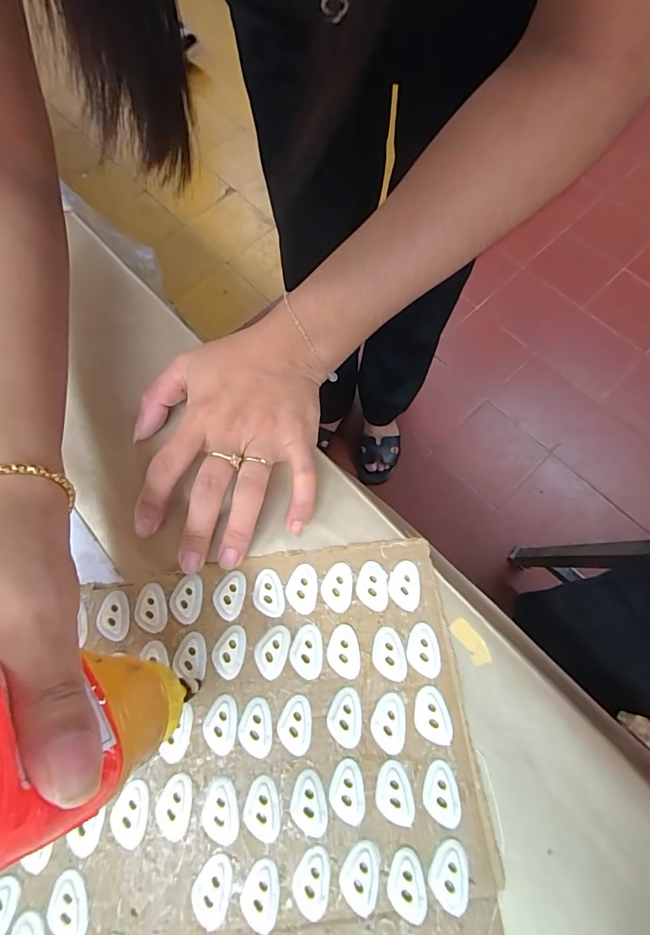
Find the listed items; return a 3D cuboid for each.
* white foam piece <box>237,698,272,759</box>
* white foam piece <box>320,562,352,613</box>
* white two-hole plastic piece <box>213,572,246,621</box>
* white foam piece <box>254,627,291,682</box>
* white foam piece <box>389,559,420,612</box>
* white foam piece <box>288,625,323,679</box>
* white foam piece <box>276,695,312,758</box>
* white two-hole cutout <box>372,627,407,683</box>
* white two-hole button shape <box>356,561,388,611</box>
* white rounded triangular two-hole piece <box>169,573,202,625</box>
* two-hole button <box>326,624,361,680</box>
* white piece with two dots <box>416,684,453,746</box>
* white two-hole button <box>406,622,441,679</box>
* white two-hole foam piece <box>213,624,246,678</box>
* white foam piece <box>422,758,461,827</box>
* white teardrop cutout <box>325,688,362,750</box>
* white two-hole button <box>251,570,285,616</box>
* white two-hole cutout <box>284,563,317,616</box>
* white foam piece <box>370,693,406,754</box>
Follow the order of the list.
[{"bbox_3d":[-0.035,0.132,0.220,0.017,0.004,0.026,2,70,2],"label":"white foam piece"},{"bbox_3d":[0.007,0.067,0.244,0.017,0.004,0.026,3,70,2],"label":"white foam piece"},{"bbox_3d":[-0.054,0.071,0.244,0.016,0.004,0.026,10,71,5],"label":"white two-hole plastic piece"},{"bbox_3d":[-0.029,0.098,0.233,0.017,0.004,0.026,20,72,8],"label":"white foam piece"},{"bbox_3d":[0.045,0.066,0.244,0.017,0.004,0.026,4,70,2],"label":"white foam piece"},{"bbox_3d":[-0.010,0.099,0.233,0.017,0.004,0.026,3,70,2],"label":"white foam piece"},{"bbox_3d":[-0.015,0.131,0.220,0.017,0.004,0.026,2,70,2],"label":"white foam piece"},{"bbox_3d":[0.034,0.100,0.231,0.017,0.004,0.027,-12,70,-3],"label":"white two-hole cutout"},{"bbox_3d":[0.027,0.066,0.245,0.017,0.004,0.026,4,70,2],"label":"white two-hole button shape"},{"bbox_3d":[-0.078,0.073,0.243,0.016,0.004,0.025,0,70,1],"label":"white rounded triangular two-hole piece"},{"bbox_3d":[0.010,0.099,0.232,0.017,0.004,0.026,-2,70,0],"label":"two-hole button"},{"bbox_3d":[0.055,0.127,0.220,0.017,0.004,0.027,-15,71,-4],"label":"white piece with two dots"},{"bbox_3d":[0.053,0.098,0.232,0.017,0.004,0.027,-1,70,1],"label":"white two-hole button"},{"bbox_3d":[-0.052,0.099,0.233,0.017,0.004,0.026,2,70,2],"label":"white two-hole foam piece"},{"bbox_3d":[0.056,0.157,0.208,0.017,0.004,0.026,2,70,2],"label":"white foam piece"},{"bbox_3d":[0.010,0.127,0.221,0.017,0.004,0.026,2,70,2],"label":"white teardrop cutout"},{"bbox_3d":[-0.032,0.071,0.244,0.017,0.004,0.026,-9,70,-2],"label":"white two-hole button"},{"bbox_3d":[-0.013,0.068,0.244,0.017,0.004,0.026,3,70,2],"label":"white two-hole cutout"},{"bbox_3d":[0.032,0.130,0.220,0.017,0.004,0.026,3,70,2],"label":"white foam piece"}]

